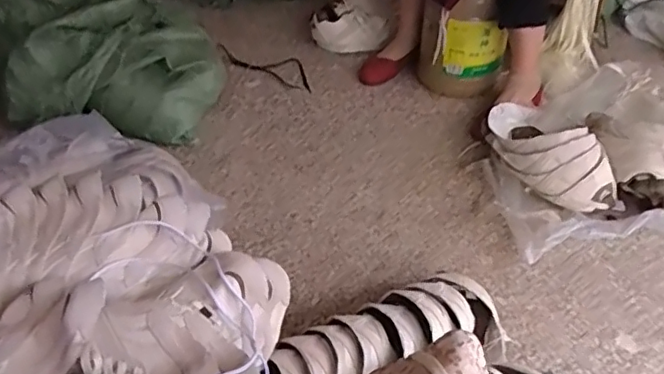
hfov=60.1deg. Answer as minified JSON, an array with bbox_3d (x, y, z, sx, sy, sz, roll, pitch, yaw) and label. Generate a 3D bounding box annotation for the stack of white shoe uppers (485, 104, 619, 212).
[{"bbox_3d":[0.415,-0.070,1.122,0.150,0.125,0.304,-19,46,-21],"label":"stack of white shoe uppers"}]

